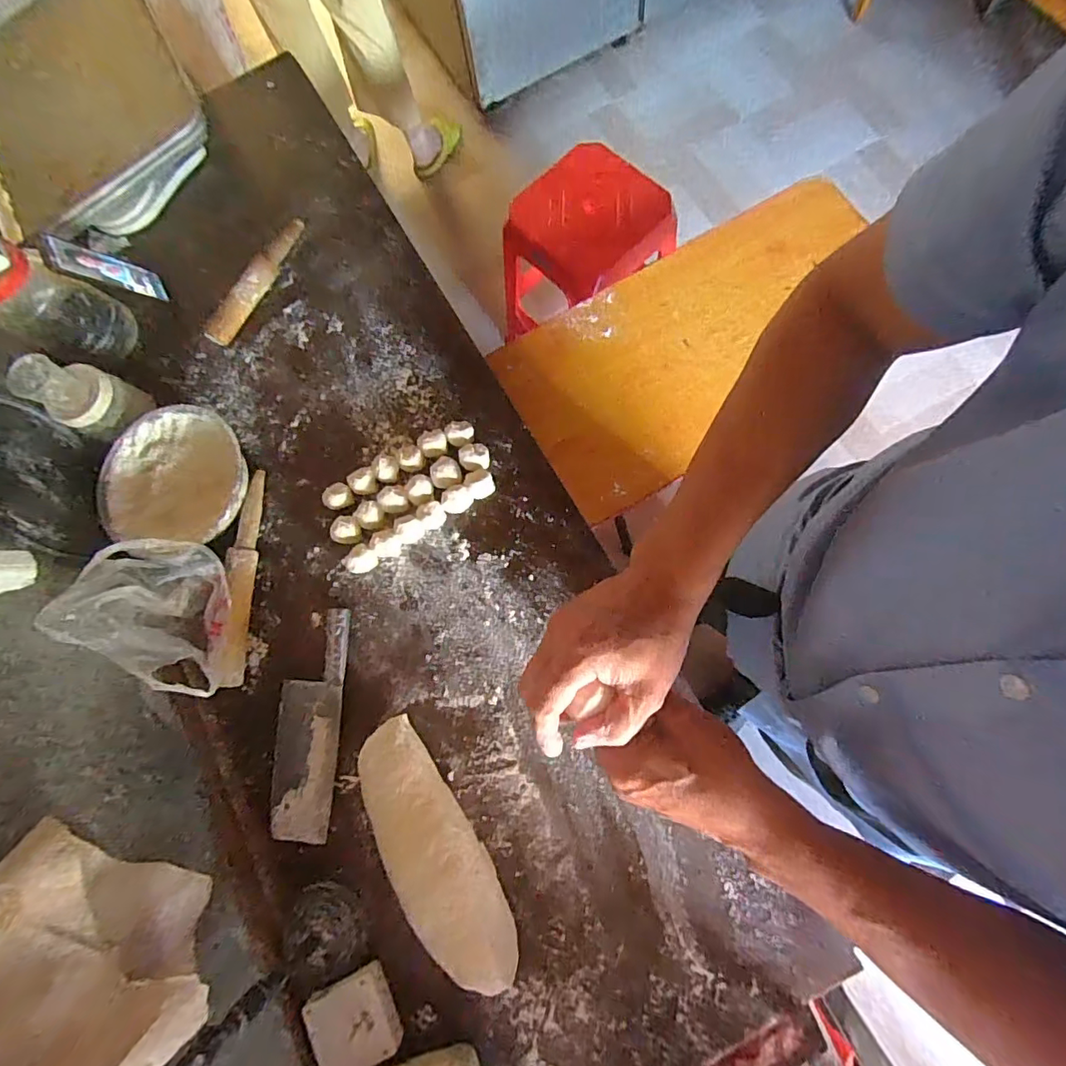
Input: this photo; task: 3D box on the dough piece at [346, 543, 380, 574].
[{"bbox_3d":[-0.242,0.038,0.743,0.031,0.039,0.041,41,84,13],"label":"dough piece"}]

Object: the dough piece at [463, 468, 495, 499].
[{"bbox_3d":[-0.077,-0.072,0.756,0.038,0.025,0.043,-29,76,-1],"label":"dough piece"}]

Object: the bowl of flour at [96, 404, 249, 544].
[{"bbox_3d":[-0.526,-0.087,0.785,0.222,0.049,0.193,2,75,2],"label":"bowl of flour"}]

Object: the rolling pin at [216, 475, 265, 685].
[{"bbox_3d":[-0.417,0.060,0.752,0.032,0.028,0.300,-1,75,2],"label":"rolling pin"}]

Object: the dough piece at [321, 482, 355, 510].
[{"bbox_3d":[-0.284,-0.051,0.774,0.041,0.034,0.036,-27,76,-1],"label":"dough piece"}]

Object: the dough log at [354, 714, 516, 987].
[{"bbox_3d":[-0.123,0.379,0.625,0.102,0.069,0.302,-34,76,-3],"label":"dough log"}]

